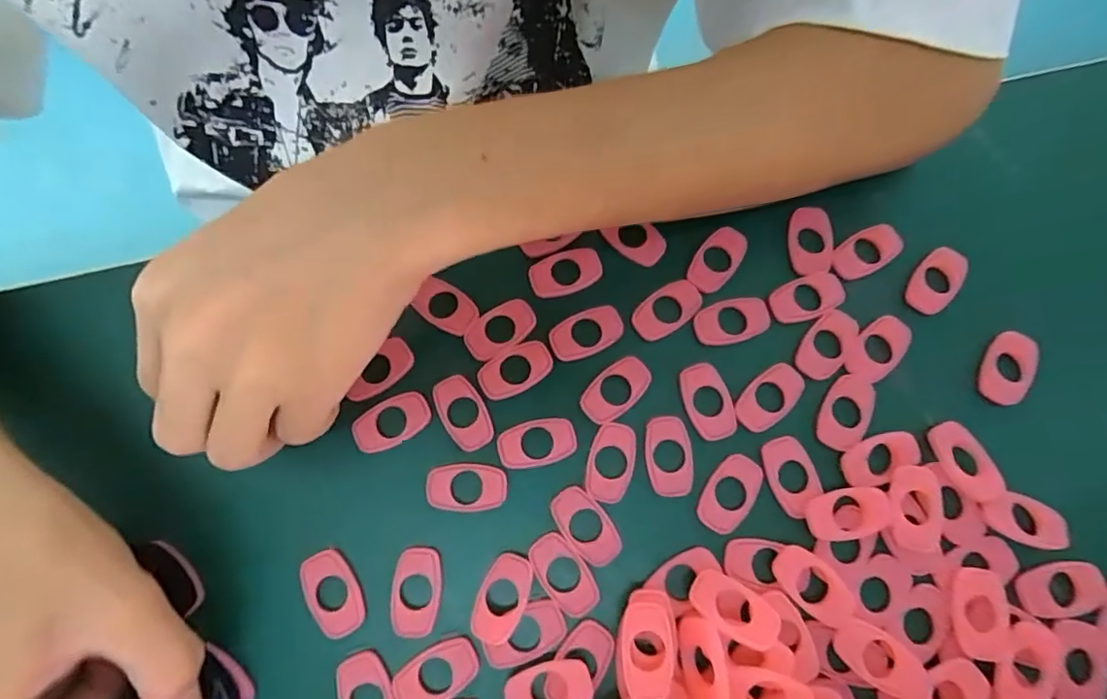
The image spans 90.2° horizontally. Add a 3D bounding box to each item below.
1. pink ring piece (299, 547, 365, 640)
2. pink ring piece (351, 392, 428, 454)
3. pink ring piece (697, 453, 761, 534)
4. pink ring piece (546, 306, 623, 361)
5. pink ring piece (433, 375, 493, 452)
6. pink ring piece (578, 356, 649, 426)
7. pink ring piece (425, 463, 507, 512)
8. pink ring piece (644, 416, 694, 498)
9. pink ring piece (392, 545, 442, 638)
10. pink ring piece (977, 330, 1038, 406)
[{"bbox_3d":[-0.087,0.096,0.216,0.020,0.004,0.032,-26,75,-5],"label":"pink ring piece"},{"bbox_3d":[-0.068,0.030,0.231,0.032,0.004,0.018,-29,75,-6],"label":"pink ring piece"},{"bbox_3d":[0.072,0.059,0.225,0.019,0.004,0.032,32,78,10],"label":"pink ring piece"},{"bbox_3d":[0.014,-0.007,0.244,0.031,0.008,0.019,-25,75,-5],"label":"pink ring piece"},{"bbox_3d":[-0.038,0.027,0.232,0.018,0.004,0.032,-29,76,-6],"label":"pink ring piece"},{"bbox_3d":[0.027,0.017,0.236,0.019,0.004,0.032,43,80,12],"label":"pink ring piece"},{"bbox_3d":[-0.036,0.057,0.226,0.033,0.004,0.019,-2,74,1],"label":"pink ring piece"},{"bbox_3d":[0.048,0.044,0.229,0.019,0.006,0.032,-9,74,-1],"label":"pink ring piece"},{"bbox_3d":[-0.054,0.095,0.217,0.019,0.004,0.031,1,74,2],"label":"pink ring piece"},{"bbox_3d":[0.196,0.008,0.237,0.016,0.009,0.032,25,77,8],"label":"pink ring piece"}]

